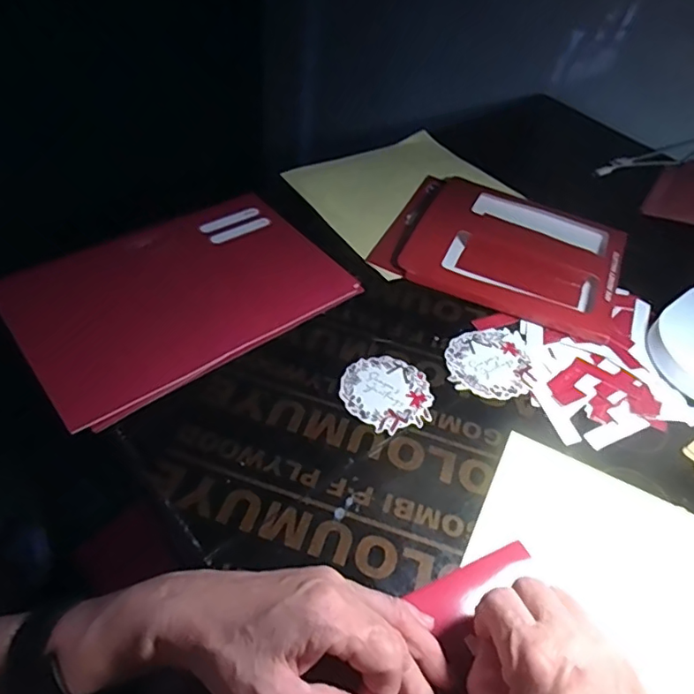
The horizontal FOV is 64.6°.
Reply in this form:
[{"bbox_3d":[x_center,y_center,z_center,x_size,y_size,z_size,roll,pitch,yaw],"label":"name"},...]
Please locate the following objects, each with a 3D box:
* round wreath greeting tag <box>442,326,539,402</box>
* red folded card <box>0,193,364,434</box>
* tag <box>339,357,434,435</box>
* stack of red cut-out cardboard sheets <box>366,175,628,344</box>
[{"bbox_3d":[0.123,0.012,0.479,0.073,0.004,0.080,3,46,-3],"label":"round wreath greeting tag"},{"bbox_3d":[-0.145,-0.050,0.487,0.266,0.033,0.175,-30,56,-30],"label":"red folded card"},{"bbox_3d":[0.033,0.036,0.447,0.072,0.004,0.072,3,46,-3],"label":"tag"},{"bbox_3d":[0.168,-0.113,0.586,0.238,0.024,0.194,21,48,14],"label":"stack of red cut-out cardboard sheets"}]

